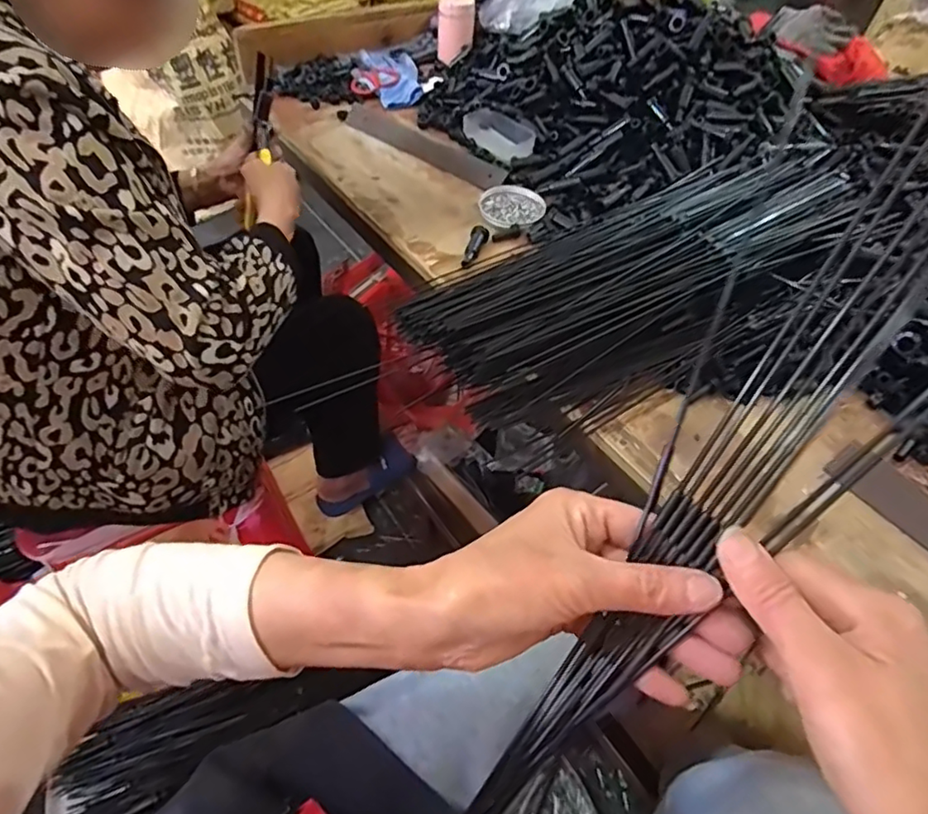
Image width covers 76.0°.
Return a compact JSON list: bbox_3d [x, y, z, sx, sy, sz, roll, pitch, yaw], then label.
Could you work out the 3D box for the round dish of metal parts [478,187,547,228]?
[{"bbox_3d":[0.069,-0.277,0.824,0.087,0.013,0.086,3,49,-3],"label":"round dish of metal parts"}]

